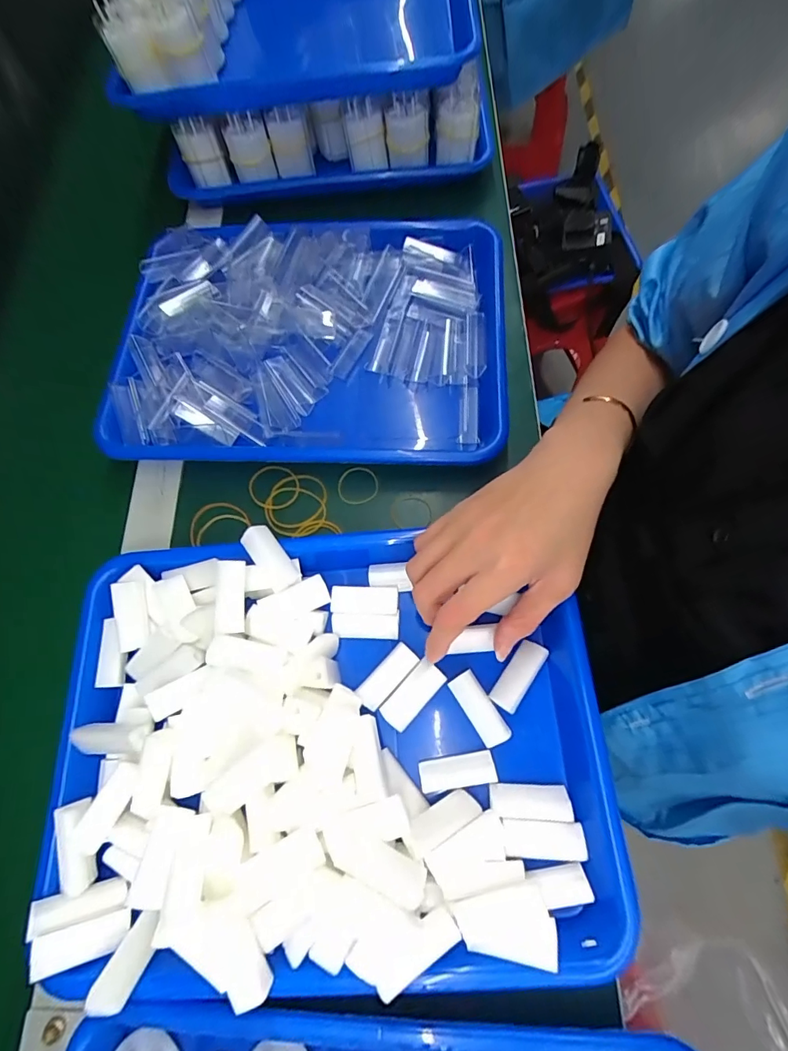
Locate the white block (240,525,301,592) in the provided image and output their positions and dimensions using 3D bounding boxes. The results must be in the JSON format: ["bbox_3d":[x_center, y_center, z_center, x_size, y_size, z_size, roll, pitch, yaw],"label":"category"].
[{"bbox_3d":[-0.085,0.022,0.312,0.021,0.006,0.047,-36,88,-14],"label":"white block"}]

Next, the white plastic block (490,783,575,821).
[{"bbox_3d":[0.081,0.163,0.269,0.046,0.005,0.022,-2,27,1],"label":"white plastic block"}]

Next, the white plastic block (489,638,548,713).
[{"bbox_3d":[0.081,0.096,0.293,0.018,0.006,0.046,36,85,13],"label":"white plastic block"}]

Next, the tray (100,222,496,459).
[{"bbox_3d":[-0.069,-0.162,0.392,0.322,0.050,0.241,1,71,5],"label":"tray"}]

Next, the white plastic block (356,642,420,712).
[{"bbox_3d":[-0.004,0.098,0.299,0.018,0.007,0.045,41,79,16],"label":"white plastic block"}]

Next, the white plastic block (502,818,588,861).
[{"bbox_3d":[0.085,0.180,0.260,0.045,0.007,0.020,0,71,5],"label":"white plastic block"}]

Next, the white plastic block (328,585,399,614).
[{"bbox_3d":[-0.020,0.052,0.317,0.045,0.008,0.019,1,78,-4],"label":"white plastic block"}]

